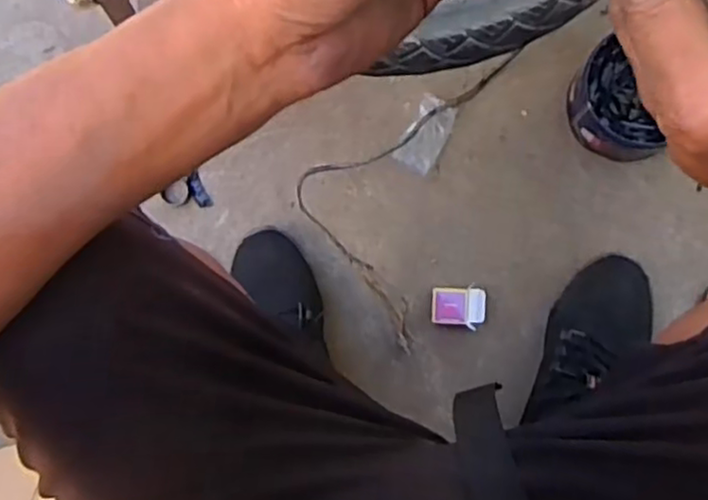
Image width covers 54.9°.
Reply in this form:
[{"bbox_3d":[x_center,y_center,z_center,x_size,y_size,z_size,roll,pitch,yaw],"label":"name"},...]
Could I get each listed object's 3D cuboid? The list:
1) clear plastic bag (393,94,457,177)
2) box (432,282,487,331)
[{"bbox_3d":[0.082,-0.131,0.771,0.047,0.017,0.084,29,96,5],"label":"clear plastic bag"},{"bbox_3d":[0.117,0.063,0.756,0.060,0.015,0.045,7,94,7],"label":"box"}]

